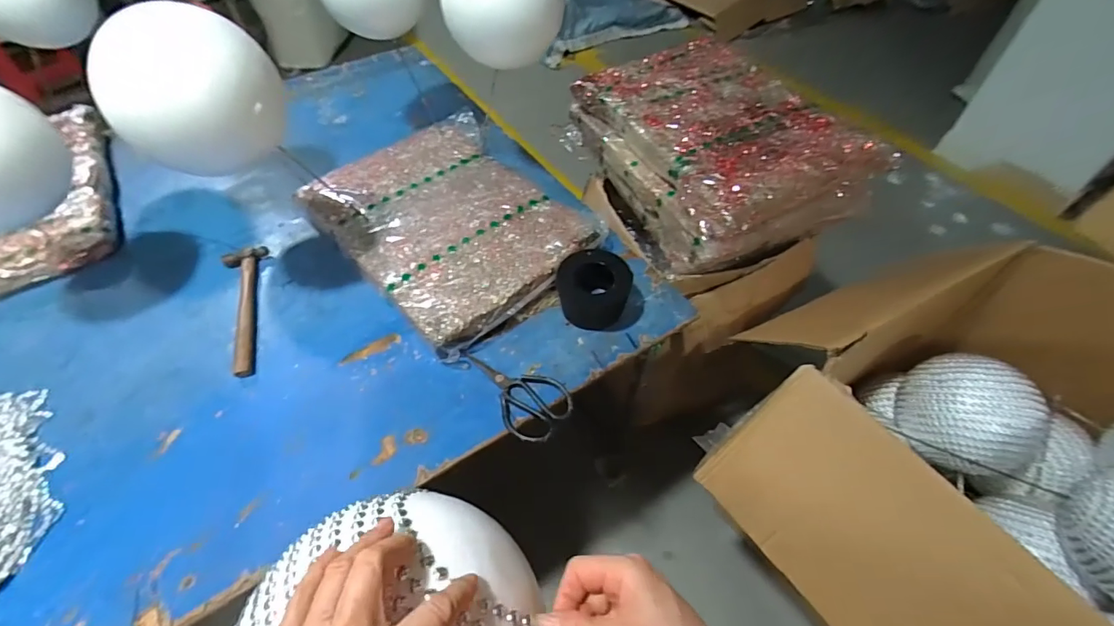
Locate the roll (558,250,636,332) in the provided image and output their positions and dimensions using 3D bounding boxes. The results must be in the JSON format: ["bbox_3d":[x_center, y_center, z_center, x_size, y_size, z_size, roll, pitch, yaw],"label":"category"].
[{"bbox_3d":[0.059,-0.038,0.770,0.114,0.081,0.105,1,51,1],"label":"roll"}]

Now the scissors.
[{"bbox_3d":[-0.057,0.108,0.699,0.094,0.012,0.168,-37,59,-25],"label":"scissors"}]

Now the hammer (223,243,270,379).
[{"bbox_3d":[-0.512,-0.010,0.798,0.067,0.021,0.271,-18,53,-13],"label":"hammer"}]

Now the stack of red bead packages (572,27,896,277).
[{"bbox_3d":[0.320,-0.337,0.997,0.401,0.165,0.517,-19,53,-14],"label":"stack of red bead packages"}]

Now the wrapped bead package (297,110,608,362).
[{"bbox_3d":[-0.192,-0.183,0.908,0.397,0.061,0.521,-35,59,-24],"label":"wrapped bead package"}]

